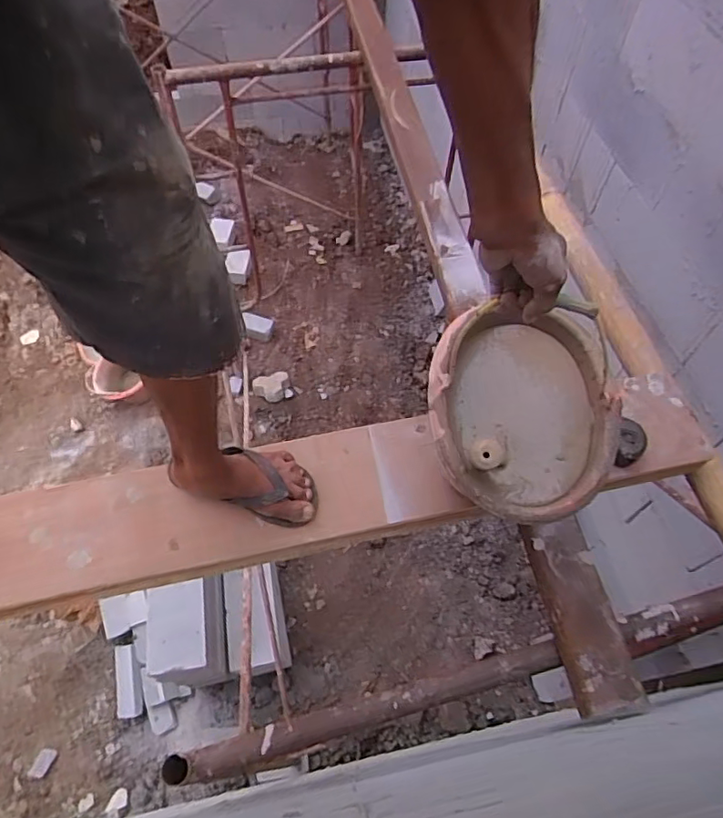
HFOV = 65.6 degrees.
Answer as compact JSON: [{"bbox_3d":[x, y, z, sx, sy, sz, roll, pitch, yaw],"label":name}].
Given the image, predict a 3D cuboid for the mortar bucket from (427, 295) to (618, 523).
[{"bbox_3d":[0.204,-0.013,0.721,0.227,0.130,0.296,-3,58,-4],"label":"mortar bucket"}]

